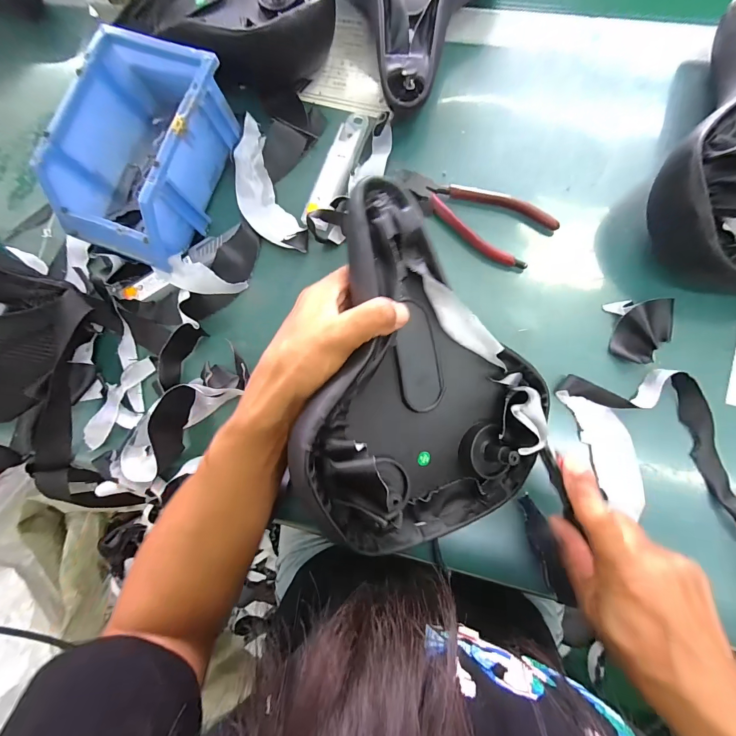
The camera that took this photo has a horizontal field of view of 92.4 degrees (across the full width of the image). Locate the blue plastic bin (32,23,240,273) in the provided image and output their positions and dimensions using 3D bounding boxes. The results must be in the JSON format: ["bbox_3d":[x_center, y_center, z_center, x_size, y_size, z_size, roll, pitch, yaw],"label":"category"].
[{"bbox_3d":[-0.209,-0.194,0.325,0.118,0.069,0.172,21,84,8],"label":"blue plastic bin"}]

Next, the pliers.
[{"bbox_3d":[0.091,-0.148,0.329,0.152,0.014,0.056,32,86,9],"label":"pliers"}]

